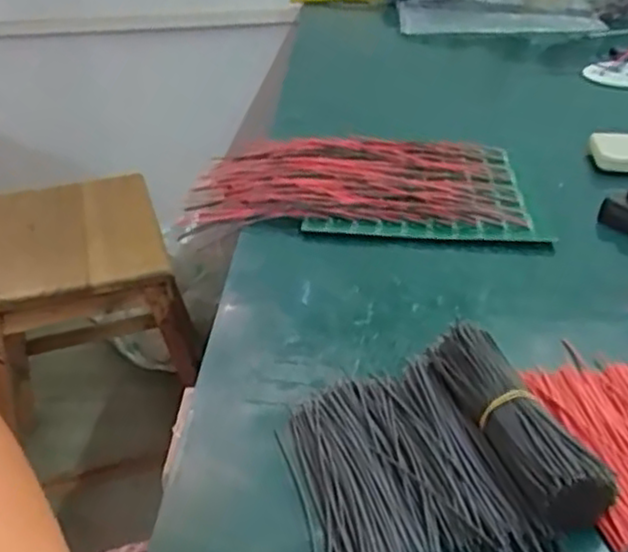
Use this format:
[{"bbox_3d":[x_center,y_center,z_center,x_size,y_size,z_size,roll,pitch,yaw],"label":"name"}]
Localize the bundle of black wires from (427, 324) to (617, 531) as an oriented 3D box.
[{"bbox_3d":[0.097,0.070,0.360,0.038,0.031,0.116,-13,31,-16],"label":"bundle of black wires"}]

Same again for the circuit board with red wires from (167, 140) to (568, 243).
[{"bbox_3d":[0.033,-0.084,0.654,0.293,0.019,0.186,0,30,7],"label":"circuit board with red wires"}]

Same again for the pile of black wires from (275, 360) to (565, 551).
[{"bbox_3d":[0.040,0.093,0.350,0.102,0.016,0.129,-6,31,-10],"label":"pile of black wires"}]

